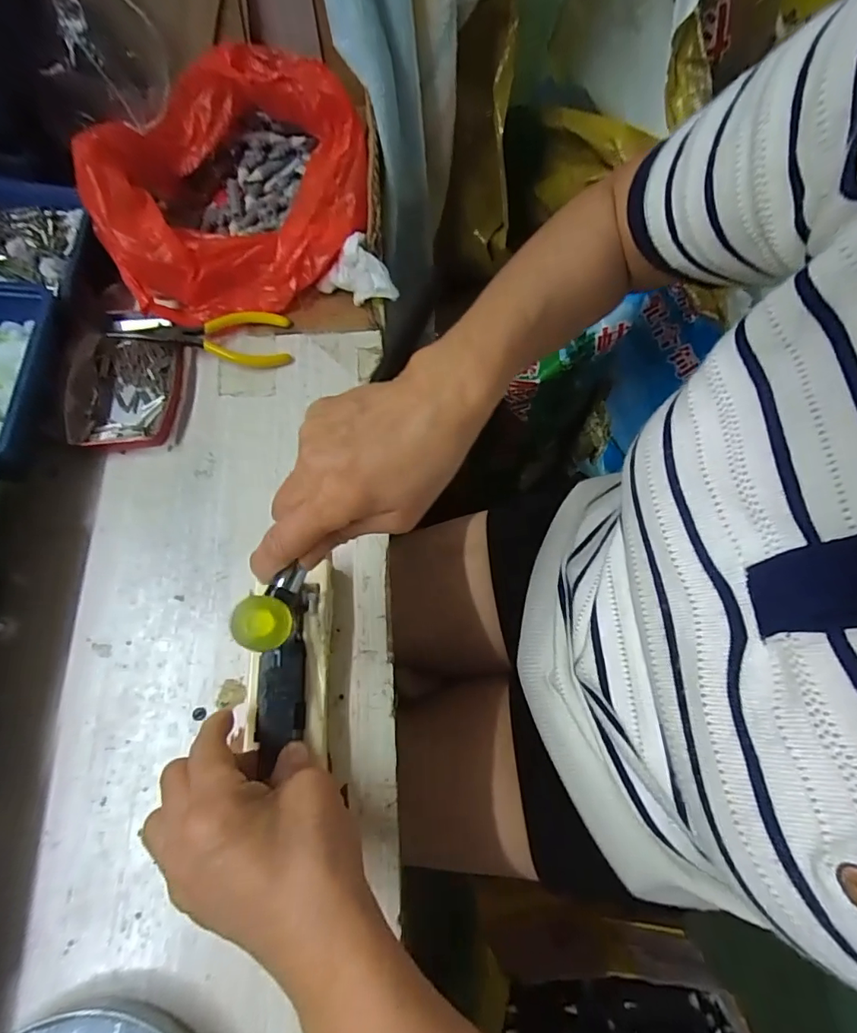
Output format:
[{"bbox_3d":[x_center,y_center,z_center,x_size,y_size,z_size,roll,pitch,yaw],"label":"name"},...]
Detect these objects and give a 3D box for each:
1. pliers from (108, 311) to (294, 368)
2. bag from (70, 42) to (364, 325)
[{"bbox_3d":[-0.186,-0.145,0.392,0.146,0.021,0.047,-1,68,-3],"label":"pliers"},{"bbox_3d":[-0.155,-0.279,0.405,0.206,0.092,0.211,-11,69,-8],"label":"bag"}]

